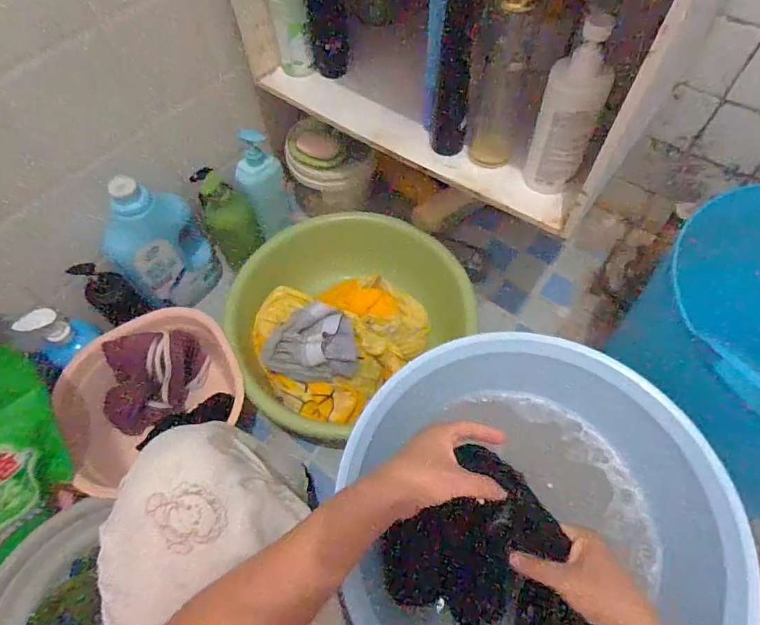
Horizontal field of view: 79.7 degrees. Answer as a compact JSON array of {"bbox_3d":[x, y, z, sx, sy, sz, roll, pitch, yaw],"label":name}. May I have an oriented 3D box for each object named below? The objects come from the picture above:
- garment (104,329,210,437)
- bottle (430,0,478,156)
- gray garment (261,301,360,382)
[{"bbox_3d":[-0.373,0.103,0.748,0.171,0.094,0.135,-24,60,-11],"label":"garment"},{"bbox_3d":[0.095,-0.305,0.585,0.045,0.214,0.043,4,59,6],"label":"bottle"},{"bbox_3d":[-0.114,0.056,0.743,0.149,0.068,0.115,-17,59,-7],"label":"gray garment"}]

